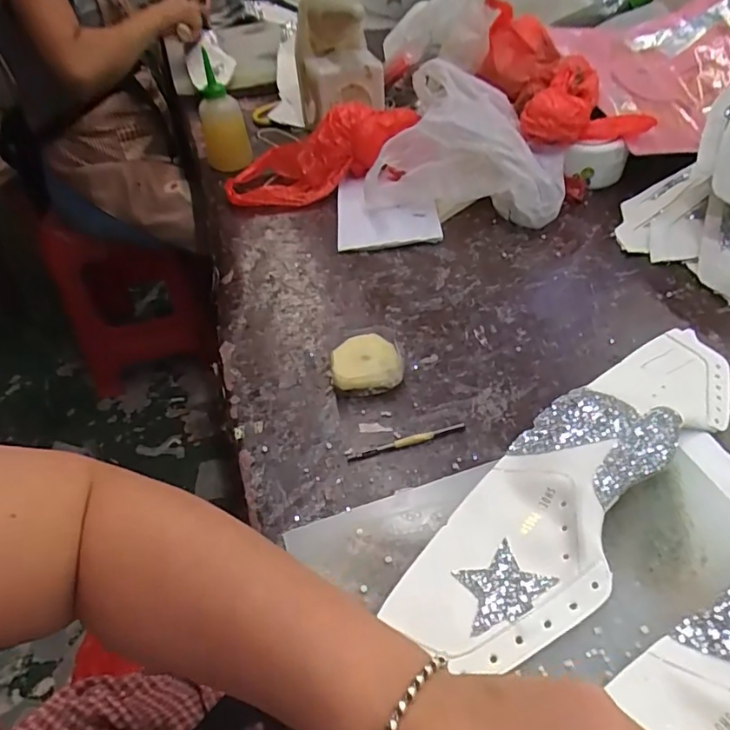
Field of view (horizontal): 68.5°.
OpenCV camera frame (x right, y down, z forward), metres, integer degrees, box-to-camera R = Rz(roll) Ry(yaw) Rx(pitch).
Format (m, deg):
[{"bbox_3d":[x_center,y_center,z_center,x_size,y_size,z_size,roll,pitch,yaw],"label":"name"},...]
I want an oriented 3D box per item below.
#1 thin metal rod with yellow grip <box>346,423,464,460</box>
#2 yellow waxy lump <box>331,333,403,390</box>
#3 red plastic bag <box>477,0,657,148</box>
[{"bbox_3d":[0.034,0.063,0.438,0.100,0.004,0.008,-14,44,-7],"label":"thin metal rod with yellow grip"},{"bbox_3d":[0.002,0.000,0.489,0.060,0.028,0.054,-5,44,2],"label":"yellow waxy lump"},{"bbox_3d":[0.250,-0.395,0.716,0.154,0.104,0.238,-8,44,-1],"label":"red plastic bag"}]

